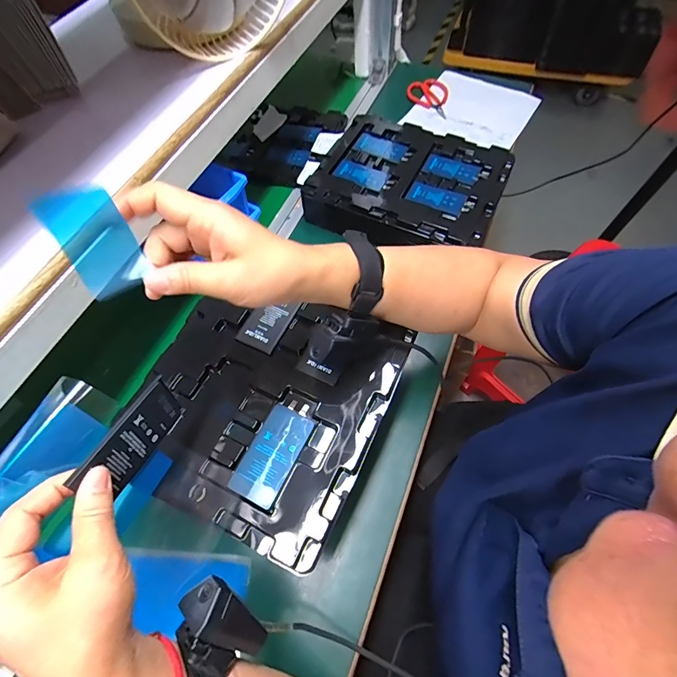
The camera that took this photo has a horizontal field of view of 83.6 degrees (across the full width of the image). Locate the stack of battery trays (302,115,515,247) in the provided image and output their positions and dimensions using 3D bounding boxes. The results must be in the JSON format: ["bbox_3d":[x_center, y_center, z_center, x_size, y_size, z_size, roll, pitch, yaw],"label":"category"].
[{"bbox_3d":[0.118,-0.251,0.625,0.277,0.067,0.234,23,65,15],"label":"stack of battery trays"}]

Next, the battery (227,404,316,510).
[{"bbox_3d":[-0.058,0.101,0.336,0.042,0.005,0.082,23,65,15],"label":"battery"}]

